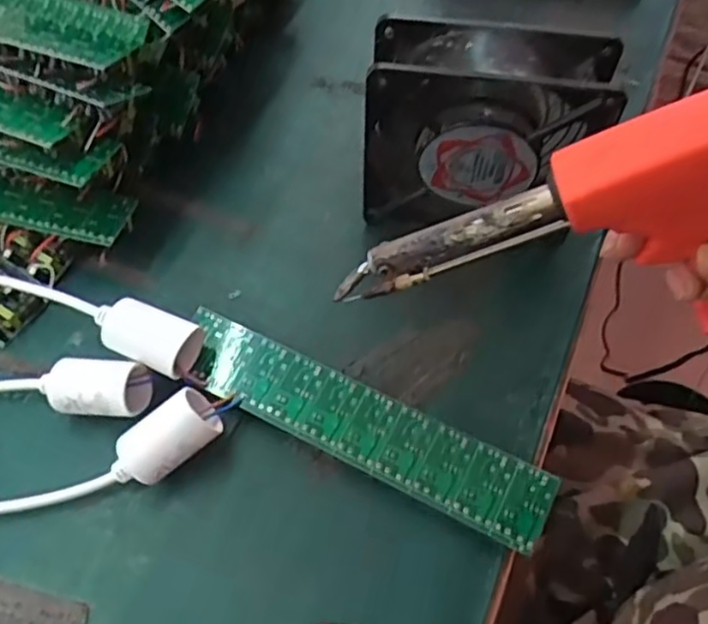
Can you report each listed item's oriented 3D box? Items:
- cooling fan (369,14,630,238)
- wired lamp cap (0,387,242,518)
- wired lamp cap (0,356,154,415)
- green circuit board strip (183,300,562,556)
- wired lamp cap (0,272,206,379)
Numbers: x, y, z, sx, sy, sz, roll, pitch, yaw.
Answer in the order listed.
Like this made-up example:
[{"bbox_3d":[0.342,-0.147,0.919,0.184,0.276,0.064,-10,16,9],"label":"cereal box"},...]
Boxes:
[{"bbox_3d":[0.066,-0.090,0.370,0.115,0.125,0.040,6,60,4],"label":"cooling fan"},{"bbox_3d":[-0.147,0.077,0.324,0.185,0.038,0.032,-14,60,-8],"label":"wired lamp cap"},{"bbox_3d":[-0.194,0.037,0.346,0.182,0.030,0.028,2,59,1],"label":"wired lamp cap"},{"bbox_3d":[0.002,0.055,0.340,0.195,0.004,0.038,24,68,13],"label":"green circuit board strip"},{"bbox_3d":[-0.168,-0.003,0.372,0.187,0.035,0.028,19,61,11],"label":"wired lamp cap"}]

